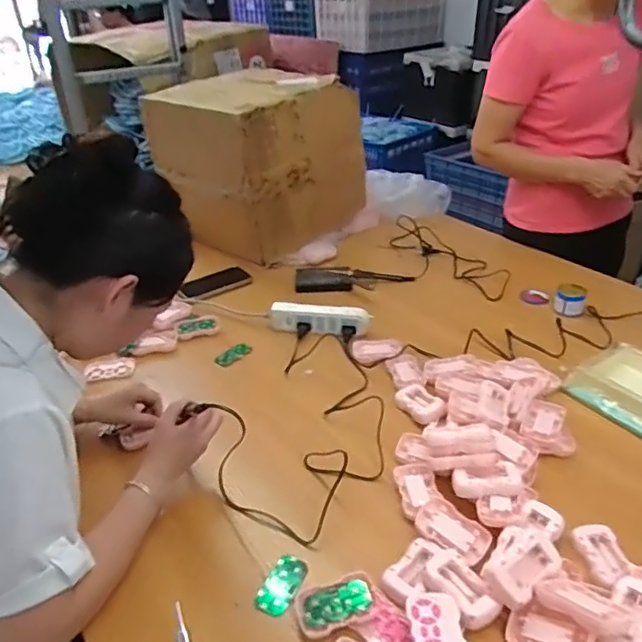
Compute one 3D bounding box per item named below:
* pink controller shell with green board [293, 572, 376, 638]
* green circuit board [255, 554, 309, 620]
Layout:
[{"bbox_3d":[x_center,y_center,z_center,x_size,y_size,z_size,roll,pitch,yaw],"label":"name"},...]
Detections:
[{"bbox_3d":[0.017,0.321,0.648,0.089,0.027,0.051,-11,33,-14],"label":"pink controller shell with green board"},{"bbox_3d":[-0.045,0.312,0.680,0.042,0.010,0.075,13,35,23],"label":"green circuit board"}]

